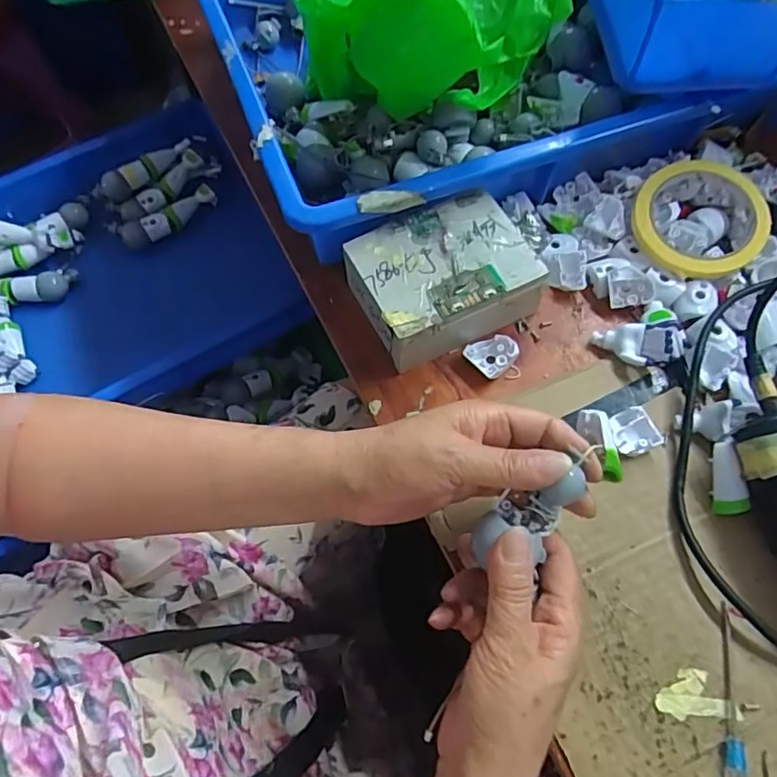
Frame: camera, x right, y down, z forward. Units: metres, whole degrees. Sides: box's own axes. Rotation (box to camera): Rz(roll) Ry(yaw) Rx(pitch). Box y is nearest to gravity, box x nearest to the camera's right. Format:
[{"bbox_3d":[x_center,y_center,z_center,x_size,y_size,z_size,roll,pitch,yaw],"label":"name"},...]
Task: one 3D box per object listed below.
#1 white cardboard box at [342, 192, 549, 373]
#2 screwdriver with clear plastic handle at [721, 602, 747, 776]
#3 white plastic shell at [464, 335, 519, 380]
[{"bbox_3d":[0.040,-0.081,0.435,0.119,0.052,0.092,-24,66,-11],"label":"white cardboard box"},{"bbox_3d":[0.192,0.185,0.321,0.012,0.009,0.123,12,64,6],"label":"screwdriver with clear plastic handle"},{"bbox_3d":[0.077,-0.024,0.426,0.034,0.007,0.030,-31,92,14],"label":"white plastic shell"}]

